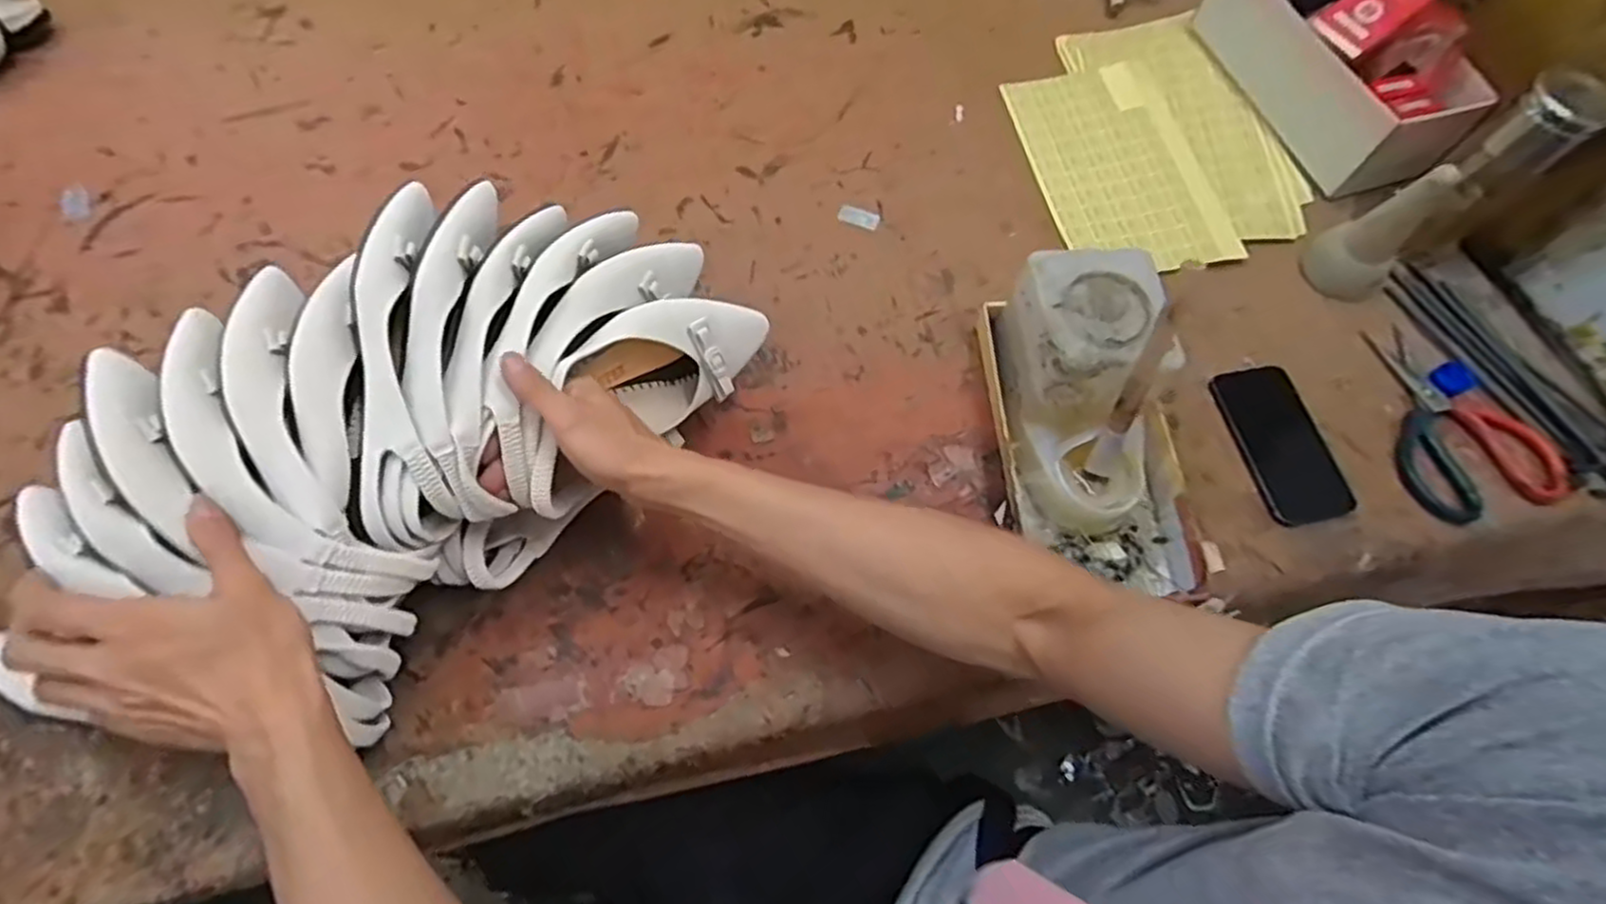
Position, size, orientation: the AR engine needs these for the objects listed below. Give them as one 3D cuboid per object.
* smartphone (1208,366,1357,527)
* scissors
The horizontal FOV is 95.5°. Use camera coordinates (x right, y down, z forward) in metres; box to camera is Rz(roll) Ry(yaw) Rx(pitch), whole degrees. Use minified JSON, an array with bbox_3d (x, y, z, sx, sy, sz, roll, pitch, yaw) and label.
[{"bbox_3d":[0.428,-0.010,0.650,0.082,0.008,0.147,-9,67,-6],"label":"smartphone"},{"bbox_3d":[0.593,-0.026,0.652,0.144,0.015,0.184,2,66,-2],"label":"scissors"}]

